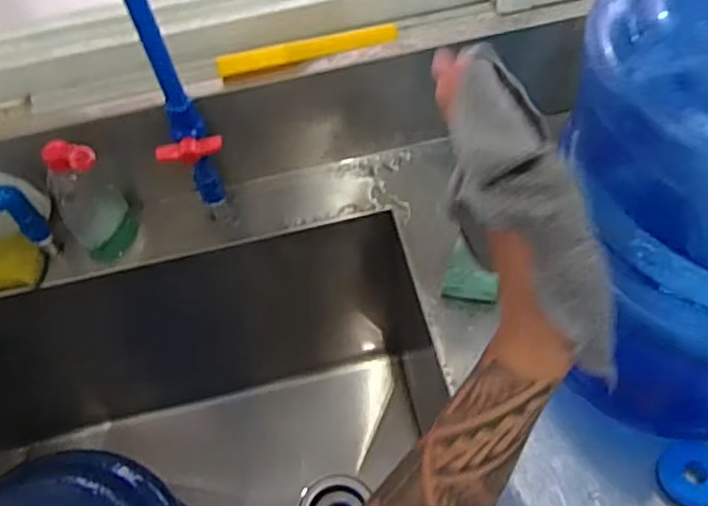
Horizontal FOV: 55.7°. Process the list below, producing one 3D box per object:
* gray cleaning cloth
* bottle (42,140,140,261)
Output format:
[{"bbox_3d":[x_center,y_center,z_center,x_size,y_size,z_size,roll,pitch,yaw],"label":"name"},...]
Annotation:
[{"bbox_3d":[0.086,-0.018,0.320,0.063,0.036,0.166,-24,86,-11],"label":"gray cleaning cloth"},{"bbox_3d":[-0.293,-0.056,0.747,0.070,0.169,0.045,-30,59,-15],"label":"bottle"}]

